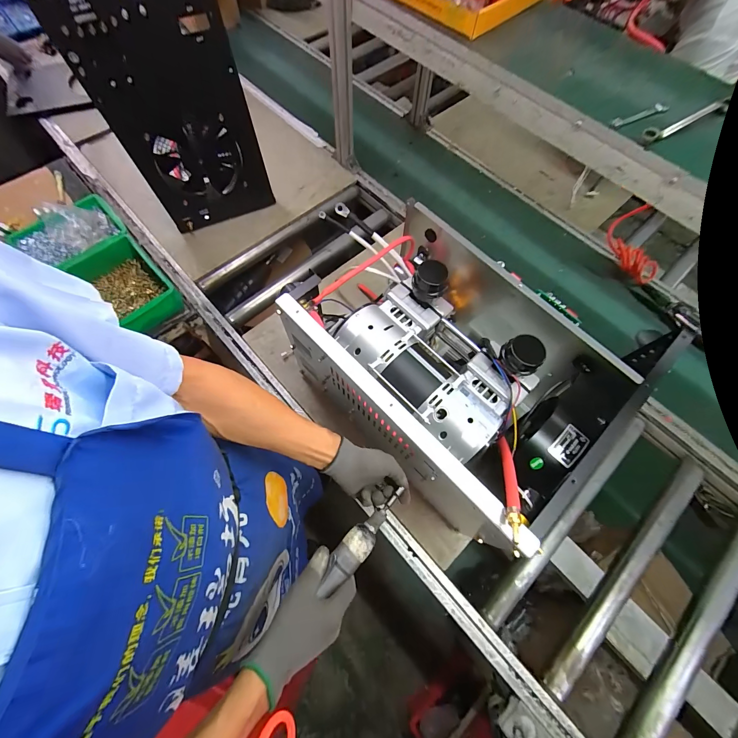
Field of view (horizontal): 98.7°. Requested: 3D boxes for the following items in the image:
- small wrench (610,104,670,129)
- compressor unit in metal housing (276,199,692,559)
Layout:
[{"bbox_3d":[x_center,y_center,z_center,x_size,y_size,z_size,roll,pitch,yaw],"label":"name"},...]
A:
[{"bbox_3d":[0.474,-0.446,0.558,0.118,0.011,0.018,-22,70,-8],"label":"small wrench"},{"bbox_3d":[0.179,-0.032,0.612,0.458,0.259,0.486,-42,73,-14],"label":"compressor unit in metal housing"}]

